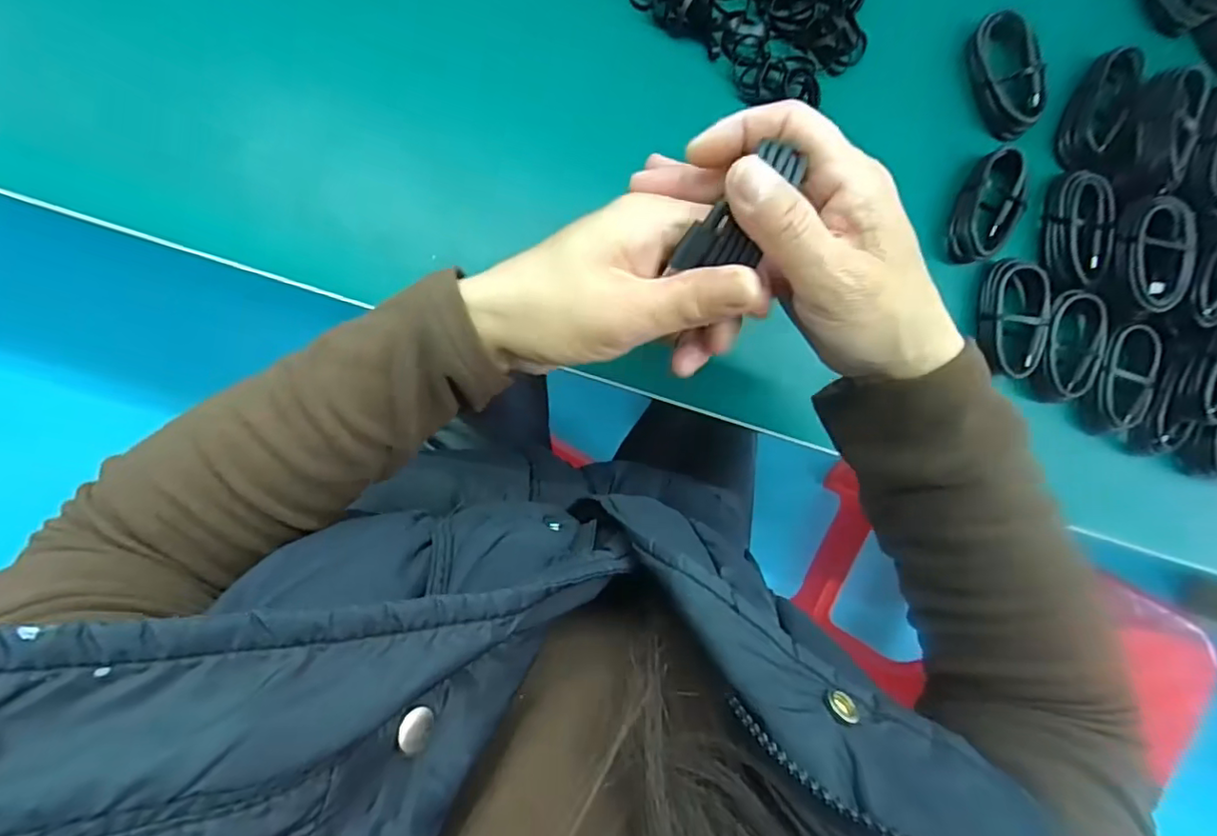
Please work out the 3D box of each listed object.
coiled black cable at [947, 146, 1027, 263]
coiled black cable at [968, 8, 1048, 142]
[{"bbox_3d":[0.244,-0.134,0.383,0.035,0.024,0.070,20,90,-8],"label":"coiled black cable"},{"bbox_3d":[0.256,-0.219,0.382,0.037,0.023,0.072,-9,94,-7],"label":"coiled black cable"}]

